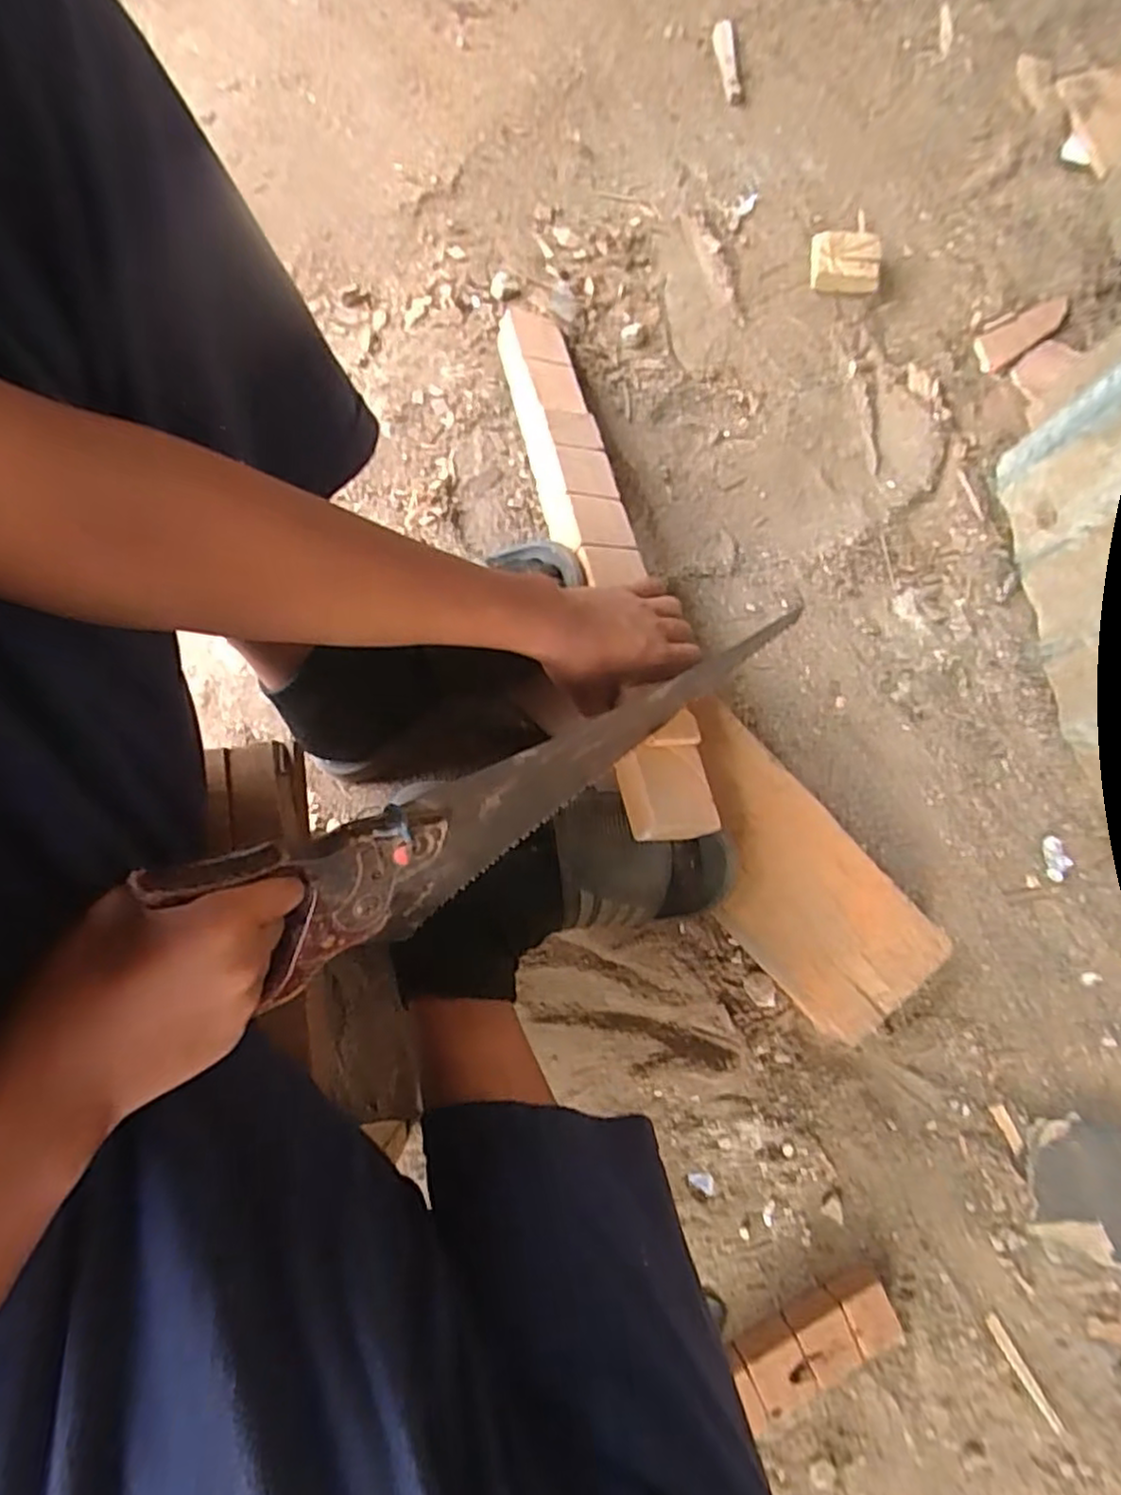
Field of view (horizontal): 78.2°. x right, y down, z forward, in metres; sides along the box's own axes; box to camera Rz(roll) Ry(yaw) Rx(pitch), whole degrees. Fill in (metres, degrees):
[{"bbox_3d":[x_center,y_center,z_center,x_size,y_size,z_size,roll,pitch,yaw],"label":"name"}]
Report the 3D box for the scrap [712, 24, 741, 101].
[{"bbox_3d":[0.179,-0.740,0.741,0.022,0.010,0.090,-7,79,-1],"label":"scrap"}]

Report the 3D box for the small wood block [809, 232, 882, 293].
[{"bbox_3d":[0.284,-0.483,0.689,0.067,0.028,0.047,4,79,1],"label":"small wood block"}]

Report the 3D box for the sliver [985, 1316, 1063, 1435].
[{"bbox_3d":[0.344,0.466,0.511,0.011,0.005,0.081,-28,80,-5],"label":"sliver"}]

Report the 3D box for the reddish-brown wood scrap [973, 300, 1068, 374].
[{"bbox_3d":[0.457,-0.411,0.683,0.093,0.012,0.038,-31,80,12],"label":"reddish-brown wood scrap"}]

